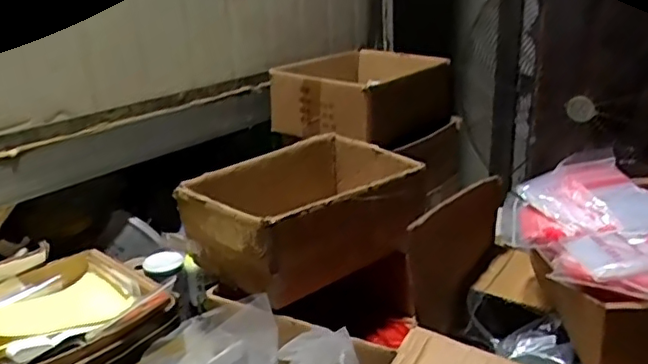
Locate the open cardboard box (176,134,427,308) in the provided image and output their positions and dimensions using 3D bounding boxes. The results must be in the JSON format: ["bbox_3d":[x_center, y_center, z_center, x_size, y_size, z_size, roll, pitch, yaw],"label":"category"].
[{"bbox_3d":[-0.028,0.053,0.970,0.250,0.139,0.334,17,28,40],"label":"open cardboard box"}]

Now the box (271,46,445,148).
[{"bbox_3d":[0.069,-0.178,1.214,0.257,0.121,0.299,15,27,36],"label":"box"}]

